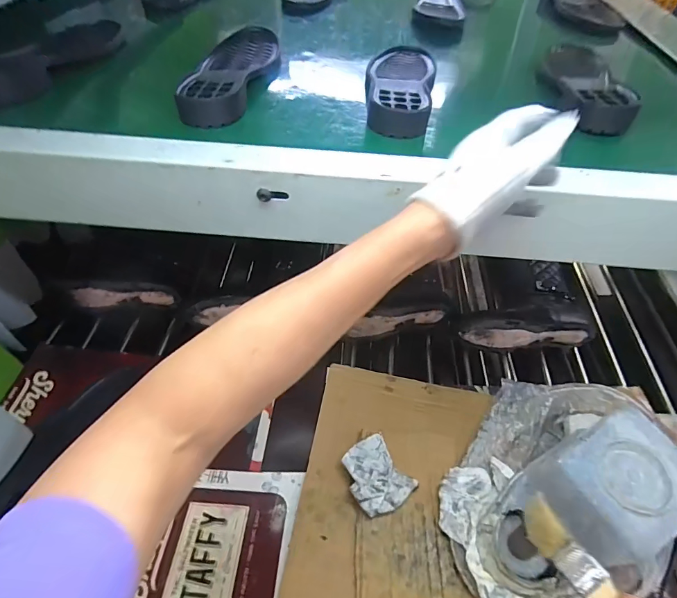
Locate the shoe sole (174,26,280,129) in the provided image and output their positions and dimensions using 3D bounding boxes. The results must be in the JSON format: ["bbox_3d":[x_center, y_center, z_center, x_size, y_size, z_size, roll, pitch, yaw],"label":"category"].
[{"bbox_3d":[-0.120,-0.278,0.470,0.081,0.025,0.248,4,50,0],"label":"shoe sole"}]

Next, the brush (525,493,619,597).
[{"bbox_3d":[0.174,0.193,0.236,0.025,0.016,0.149,-26,53,-22],"label":"brush"}]

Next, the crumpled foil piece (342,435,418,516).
[{"bbox_3d":[0.044,0.210,0.469,0.070,0.028,0.082,-26,56,-22],"label":"crumpled foil piece"}]

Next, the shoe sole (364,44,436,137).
[{"bbox_3d":[0.074,-0.265,0.471,0.081,0.024,0.244,9,51,4],"label":"shoe sole"}]

